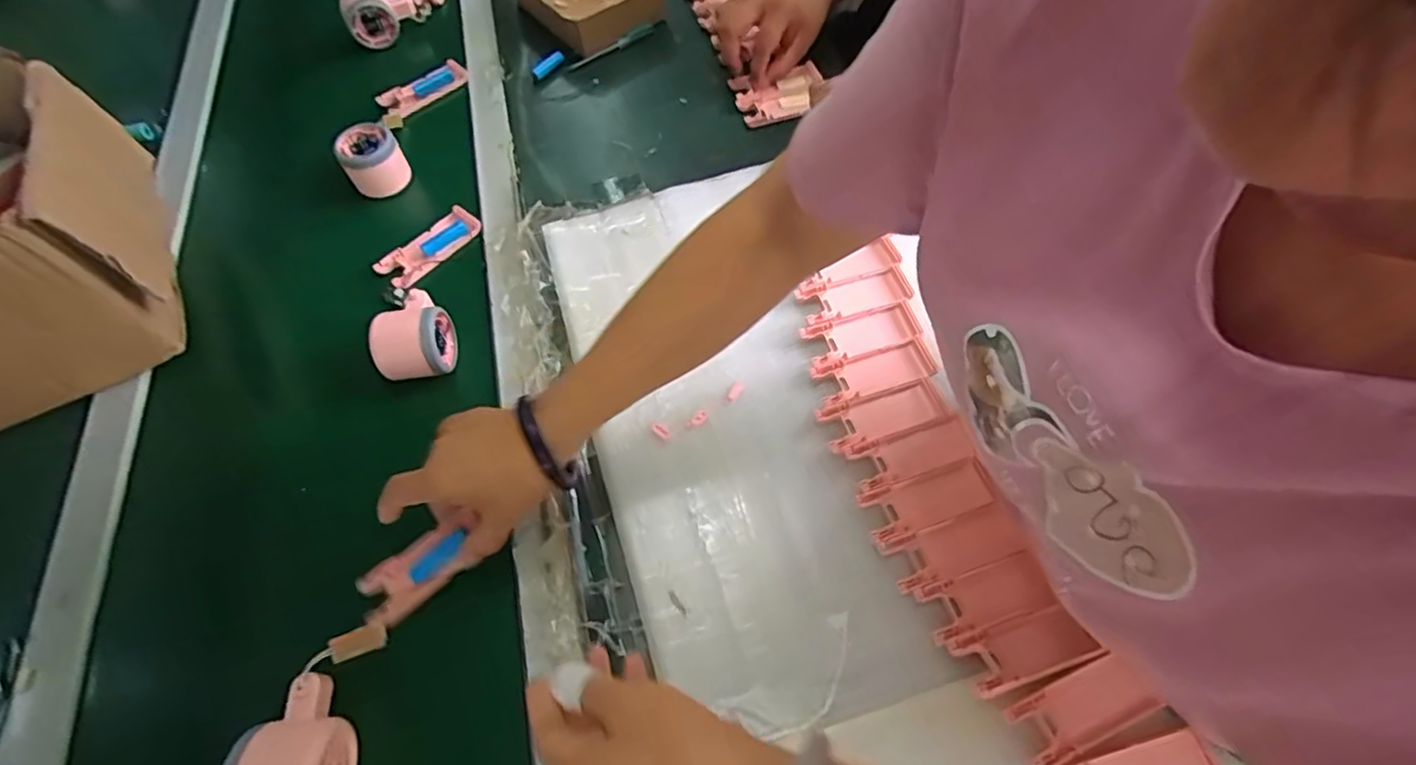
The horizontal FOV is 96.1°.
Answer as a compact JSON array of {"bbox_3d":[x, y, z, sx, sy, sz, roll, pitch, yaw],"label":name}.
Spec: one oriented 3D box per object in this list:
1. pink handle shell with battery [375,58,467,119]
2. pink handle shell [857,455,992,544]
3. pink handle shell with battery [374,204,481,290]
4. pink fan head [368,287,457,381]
[{"bbox_3d":[-0.339,-0.349,0.761,0.104,0.030,0.026,-33,63,-16],"label":"pink handle shell with battery"},{"bbox_3d":[0.169,0.090,0.492,0.099,0.008,0.040,-18,60,-8],"label":"pink handle shell"},{"bbox_3d":[-0.275,-0.134,0.635,0.042,0.019,0.104,34,67,20],"label":"pink handle shell with battery"},{"bbox_3d":[-0.257,-0.043,0.559,0.061,0.045,0.076,-5,59,0],"label":"pink fan head"}]

